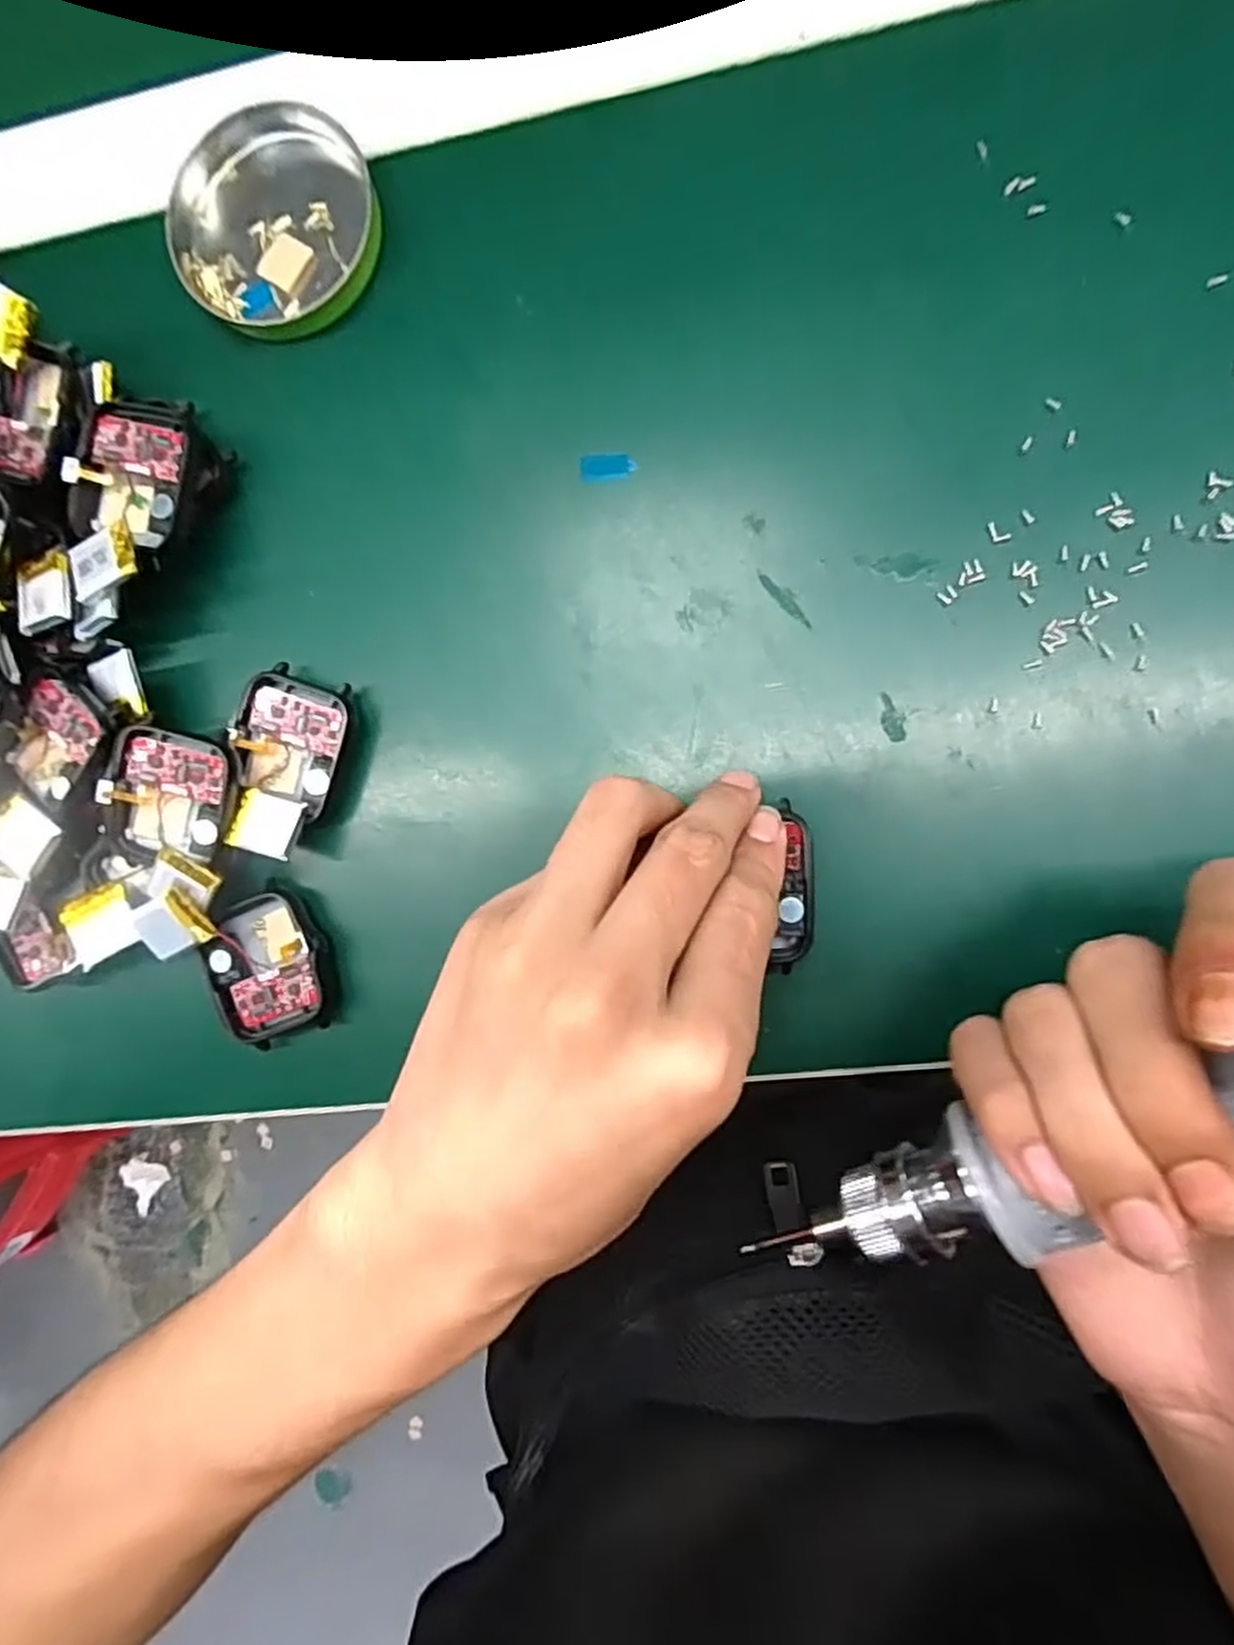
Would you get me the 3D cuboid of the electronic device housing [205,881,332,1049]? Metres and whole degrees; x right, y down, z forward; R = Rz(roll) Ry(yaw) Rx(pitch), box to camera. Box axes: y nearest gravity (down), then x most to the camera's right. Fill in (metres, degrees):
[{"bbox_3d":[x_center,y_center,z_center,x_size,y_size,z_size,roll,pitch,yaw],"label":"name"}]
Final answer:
[{"bbox_3d":[-0.109,0.045,0.237,0.039,0.011,0.044,-25,88,8],"label":"electronic device housing"}]

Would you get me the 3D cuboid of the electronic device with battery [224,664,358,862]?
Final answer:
[{"bbox_3d":[-0.103,-0.019,0.232,0.035,0.017,0.054,19,94,7],"label":"electronic device with battery"}]

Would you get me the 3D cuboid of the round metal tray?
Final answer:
[{"bbox_3d":[-0.108,-0.189,0.235,0.064,0.008,0.064,0,91,8],"label":"round metal tray"}]

